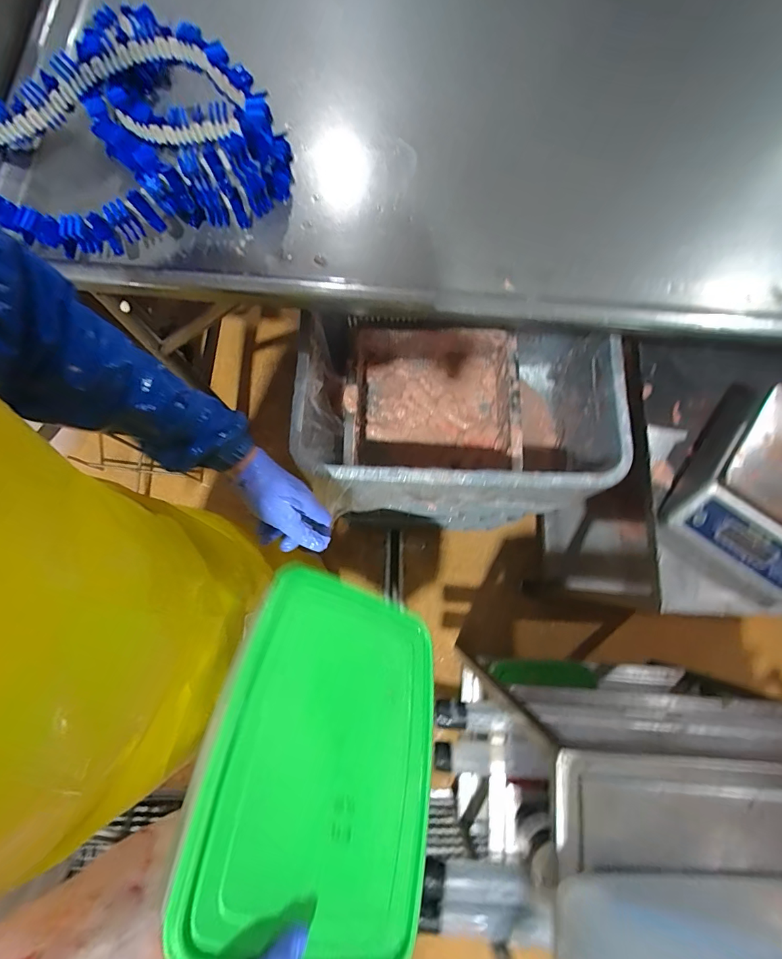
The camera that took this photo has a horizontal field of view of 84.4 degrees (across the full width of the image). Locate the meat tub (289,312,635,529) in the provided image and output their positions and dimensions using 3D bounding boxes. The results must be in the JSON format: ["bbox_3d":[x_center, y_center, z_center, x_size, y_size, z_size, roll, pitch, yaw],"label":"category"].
[{"bbox_3d":[0.111,-0.134,0.823,0.515,0.289,0.370,-1,77,-1],"label":"meat tub"}]

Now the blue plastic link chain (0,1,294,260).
[{"bbox_3d":[-0.392,-0.497,0.640,0.429,0.098,0.301,-22,78,-5],"label":"blue plastic link chain"}]

